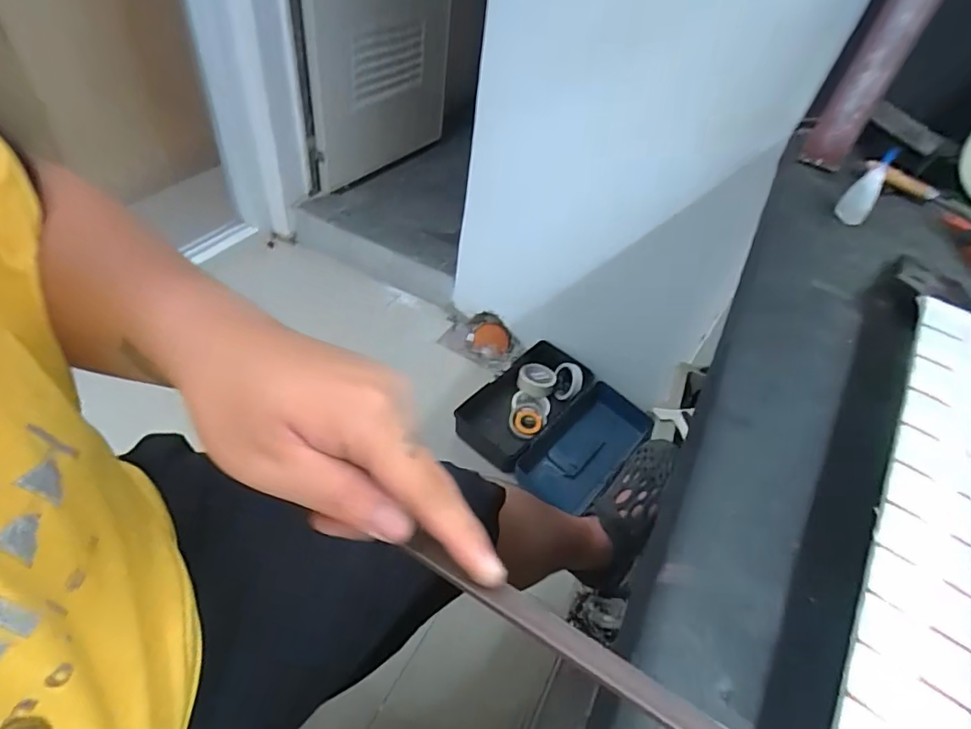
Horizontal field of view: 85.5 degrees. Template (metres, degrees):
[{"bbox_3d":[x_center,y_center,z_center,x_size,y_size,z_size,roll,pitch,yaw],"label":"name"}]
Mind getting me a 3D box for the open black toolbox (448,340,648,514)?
[{"bbox_3d":[0.174,0.143,1.316,0.405,0.110,0.357,33,50,20],"label":"open black toolbox"}]

